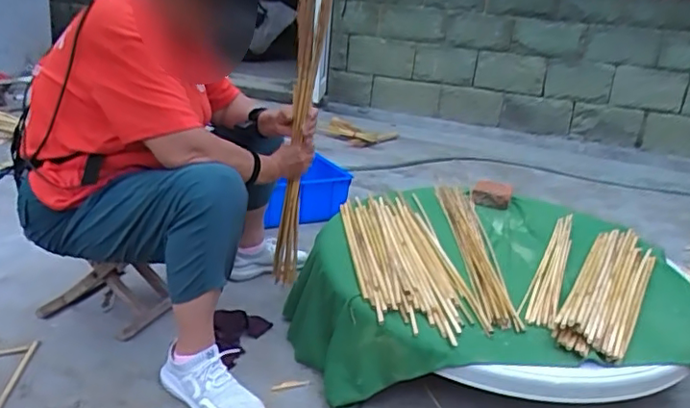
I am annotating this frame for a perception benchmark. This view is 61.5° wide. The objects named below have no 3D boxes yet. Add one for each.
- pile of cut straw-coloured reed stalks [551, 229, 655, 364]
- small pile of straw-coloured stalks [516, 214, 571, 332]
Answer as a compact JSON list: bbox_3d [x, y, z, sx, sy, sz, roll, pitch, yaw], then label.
[{"bbox_3d":[0.613,0.185,1.336,0.143,0.062,0.607,17,22,28],"label":"pile of cut straw-coloured reed stalks"},{"bbox_3d":[0.492,0.145,1.391,0.074,0.050,0.522,14,21,21],"label":"small pile of straw-coloured stalks"}]

